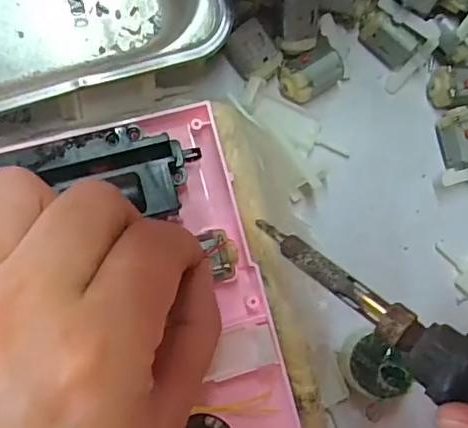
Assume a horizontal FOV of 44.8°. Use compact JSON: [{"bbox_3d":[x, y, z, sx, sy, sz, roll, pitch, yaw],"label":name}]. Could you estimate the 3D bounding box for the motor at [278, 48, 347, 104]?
[{"bbox_3d":[0.034,-0.065,0.265,0.028,0.018,0.021,-34,95,-7],"label":"motor"}]

